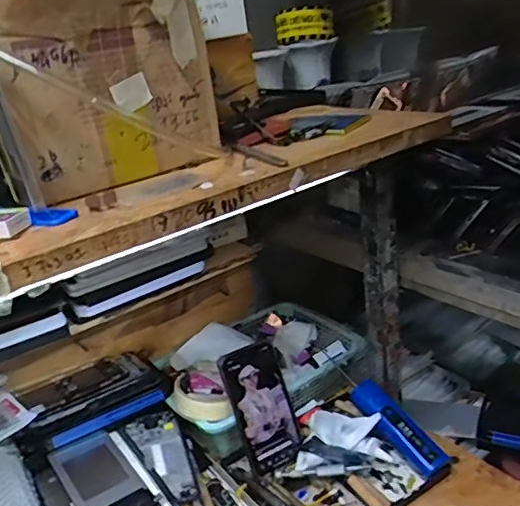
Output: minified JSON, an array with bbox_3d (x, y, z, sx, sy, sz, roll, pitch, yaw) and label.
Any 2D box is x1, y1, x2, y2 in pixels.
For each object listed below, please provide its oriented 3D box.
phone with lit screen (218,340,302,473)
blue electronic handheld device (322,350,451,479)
[{"bbox_3d":[0.004,0.182,0.673,0.074,0.142,0.010,-19,-1,-24],"label":"phone with lit screen"},{"bbox_3d":[0.143,0.187,0.675,0.032,0.035,0.199,-20,41,-27],"label":"blue electronic handheld device"}]

